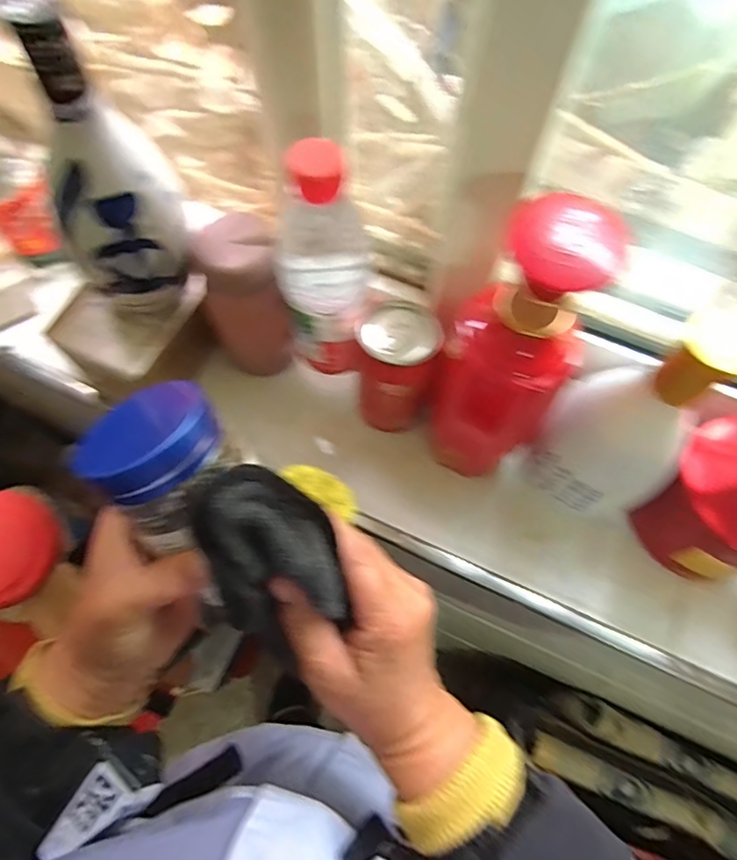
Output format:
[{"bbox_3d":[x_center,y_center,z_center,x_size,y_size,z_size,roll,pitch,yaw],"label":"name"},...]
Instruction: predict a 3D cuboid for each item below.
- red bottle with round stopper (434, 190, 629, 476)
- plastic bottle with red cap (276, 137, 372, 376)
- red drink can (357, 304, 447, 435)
[{"bbox_3d":[0.084,-0.038,0.325,0.080,0.223,0.059,40,72,14],"label":"red bottle with round stopper"},{"bbox_3d":[-0.030,-0.103,0.352,0.061,0.175,0.054,10,67,2],"label":"plastic bottle with red cap"},{"bbox_3d":[0.020,-0.046,0.406,0.057,0.101,0.062,1,67,-1],"label":"red drink can"}]

